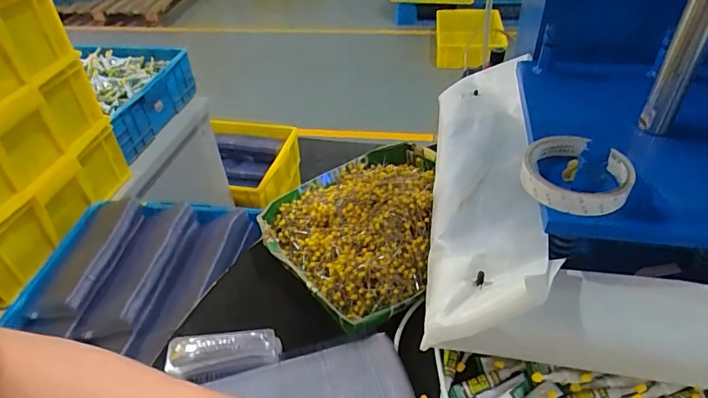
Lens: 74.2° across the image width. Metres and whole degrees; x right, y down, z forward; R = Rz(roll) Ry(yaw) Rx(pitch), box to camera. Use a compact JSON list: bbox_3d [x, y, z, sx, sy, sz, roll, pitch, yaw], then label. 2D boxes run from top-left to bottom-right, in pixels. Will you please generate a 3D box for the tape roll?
[{"bbox_3d":[0.190,-0.021,0.403,0.085,0.026,0.085,-2,41,2],"label":"tape roll"}]

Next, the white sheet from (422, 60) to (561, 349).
[{"bbox_3d":[0.143,-0.038,0.531,0.117,0.040,0.428,-13,36,23],"label":"white sheet"}]

